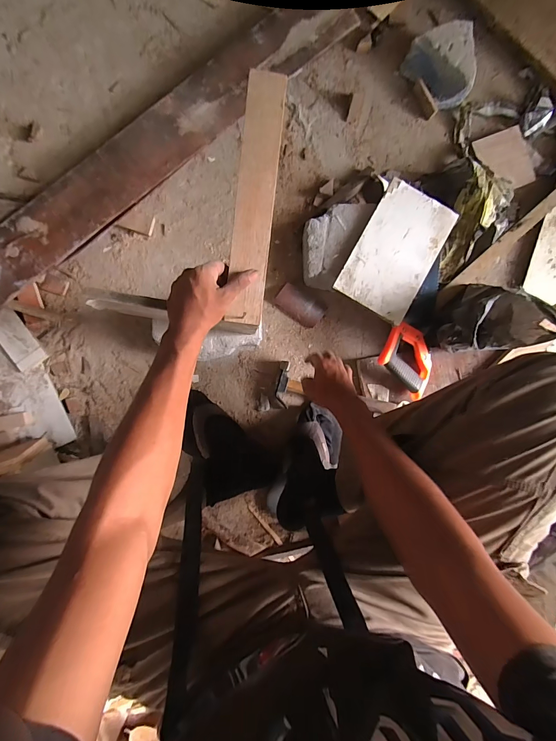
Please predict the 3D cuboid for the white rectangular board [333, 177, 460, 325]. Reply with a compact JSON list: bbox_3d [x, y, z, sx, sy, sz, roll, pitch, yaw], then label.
[{"bbox_3d":[0.229,-0.228,0.651,0.144,0.007,0.247,29,87,-4],"label":"white rectangular board"}]

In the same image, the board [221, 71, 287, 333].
[{"bbox_3d":[-0.031,-0.234,0.472,0.053,0.010,0.331,5,94,-4],"label":"board"}]

